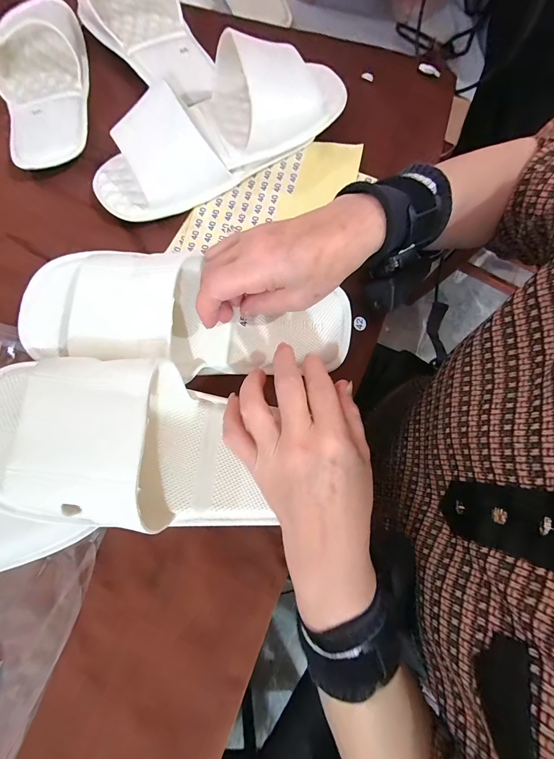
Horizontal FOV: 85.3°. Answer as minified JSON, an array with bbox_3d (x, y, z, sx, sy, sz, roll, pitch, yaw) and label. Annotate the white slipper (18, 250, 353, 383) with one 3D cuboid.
[{"bbox_3d":[-0.071,-0.056,0.254,0.273,0.051,0.097,7,77,-6],"label":"white slipper"}]

